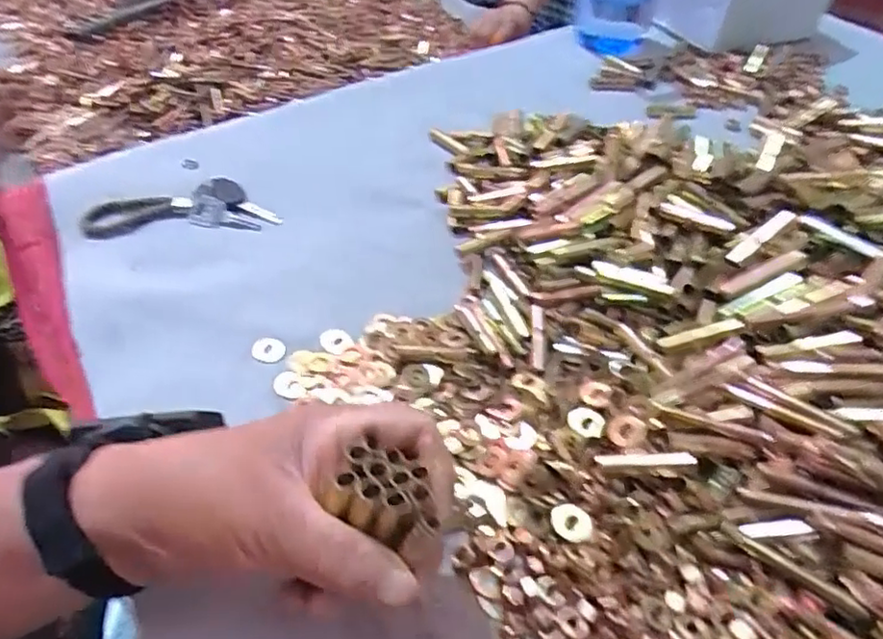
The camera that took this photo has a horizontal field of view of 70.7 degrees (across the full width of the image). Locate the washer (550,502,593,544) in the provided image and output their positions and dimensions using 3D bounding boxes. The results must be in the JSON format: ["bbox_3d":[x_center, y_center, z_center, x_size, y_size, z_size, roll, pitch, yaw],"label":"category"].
[{"bbox_3d":[0.062,0.097,0.298,0.018,0.004,0.018,-1,47,-1],"label":"washer"}]

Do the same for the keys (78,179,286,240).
[{"bbox_3d":[-0.197,-0.087,0.475,0.136,0.012,0.056,-4,47,-3],"label":"keys"}]

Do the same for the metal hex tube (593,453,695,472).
[{"bbox_3d":[0.097,0.068,0.298,0.045,0.007,0.006,-9,43,24],"label":"metal hex tube"}]

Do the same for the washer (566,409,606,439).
[{"bbox_3d":[0.077,0.055,0.333,0.019,0.004,0.016,18,50,17],"label":"washer"}]

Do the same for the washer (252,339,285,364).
[{"bbox_3d":[-0.108,0.018,0.390,0.021,0.004,0.020,0,47,0],"label":"washer"}]

